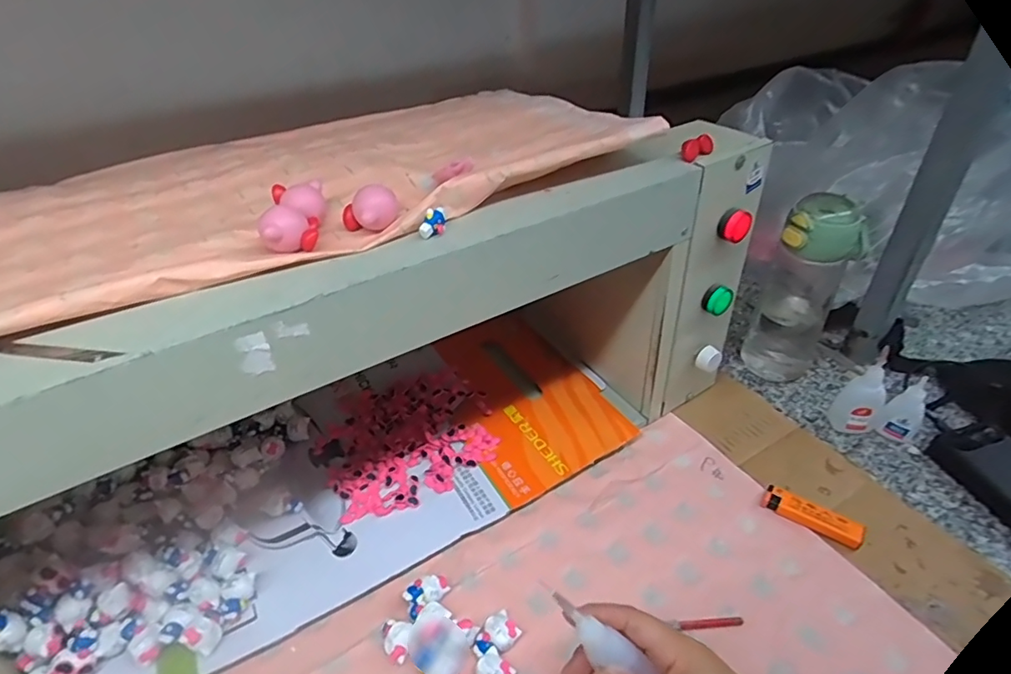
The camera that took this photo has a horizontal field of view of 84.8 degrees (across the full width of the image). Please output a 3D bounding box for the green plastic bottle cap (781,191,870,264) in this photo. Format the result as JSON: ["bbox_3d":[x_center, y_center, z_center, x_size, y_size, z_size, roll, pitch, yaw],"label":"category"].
[{"bbox_3d":[0.326,-0.108,0.561,0.074,0.051,0.064,26,47,28],"label":"green plastic bottle cap"}]

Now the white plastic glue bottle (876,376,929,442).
[{"bbox_3d":[0.401,0.075,0.555,0.020,0.078,0.030,-32,49,-31],"label":"white plastic glue bottle"}]

